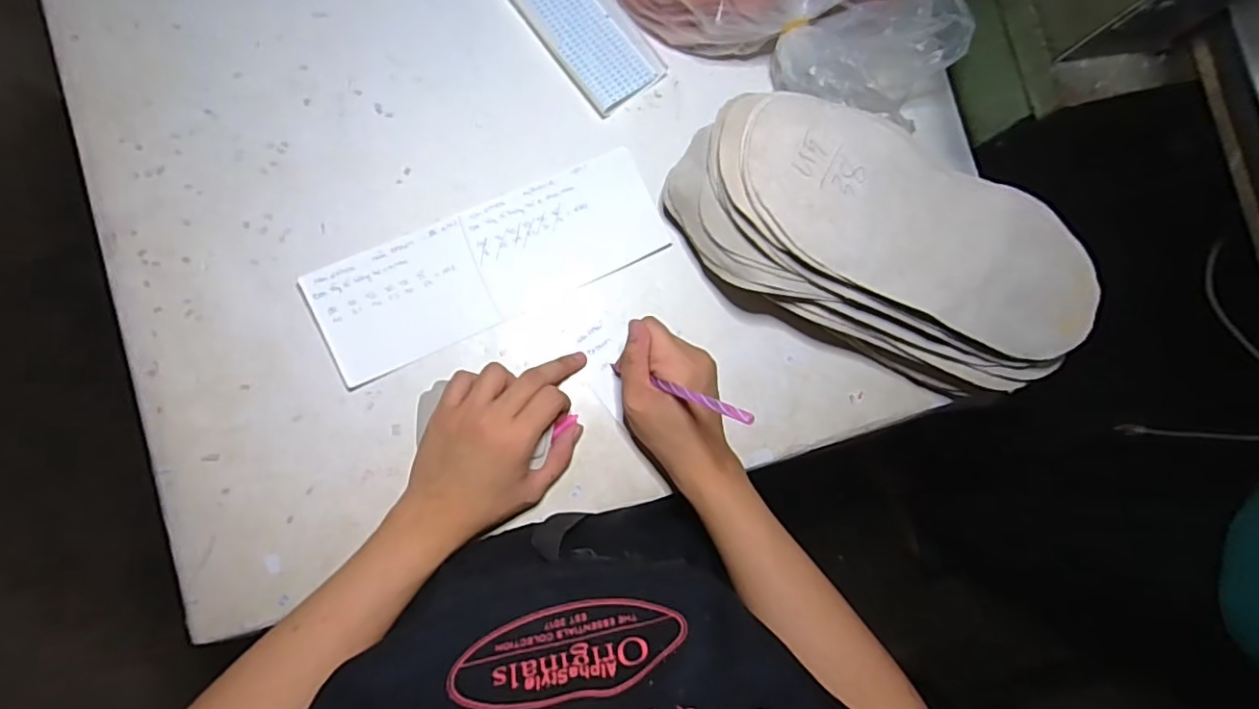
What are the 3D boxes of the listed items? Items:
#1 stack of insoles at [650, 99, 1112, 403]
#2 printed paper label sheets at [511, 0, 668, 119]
[{"bbox_3d":[0.196,-0.087,0.487,0.328,0.109,0.144,26,82,-5],"label":"stack of insoles"},{"bbox_3d":[-0.058,-0.310,0.520,0.076,0.014,0.205,-37,91,-10],"label":"printed paper label sheets"}]

